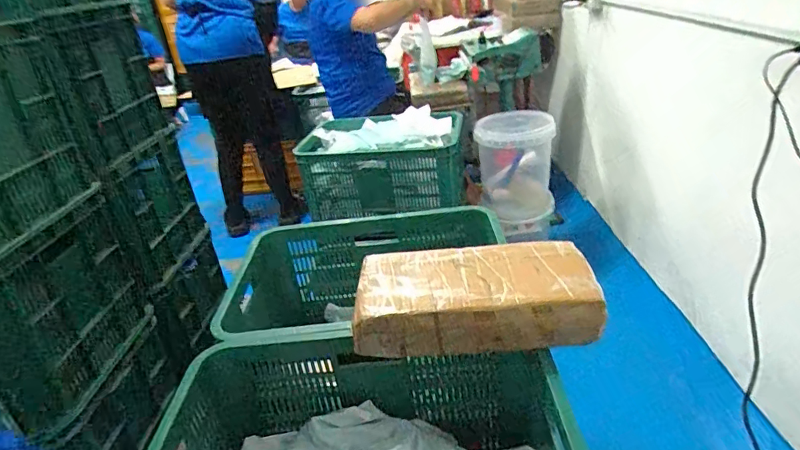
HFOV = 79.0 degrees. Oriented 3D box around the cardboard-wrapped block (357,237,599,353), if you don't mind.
[{"bbox_3d":[0.103,0.104,0.716,0.334,0.080,0.163,-5,29,4],"label":"cardboard-wrapped block"}]

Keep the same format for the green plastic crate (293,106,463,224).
[{"bbox_3d":[-0.057,-0.212,1.654,0.531,0.253,0.386,-5,29,4],"label":"green plastic crate"}]

